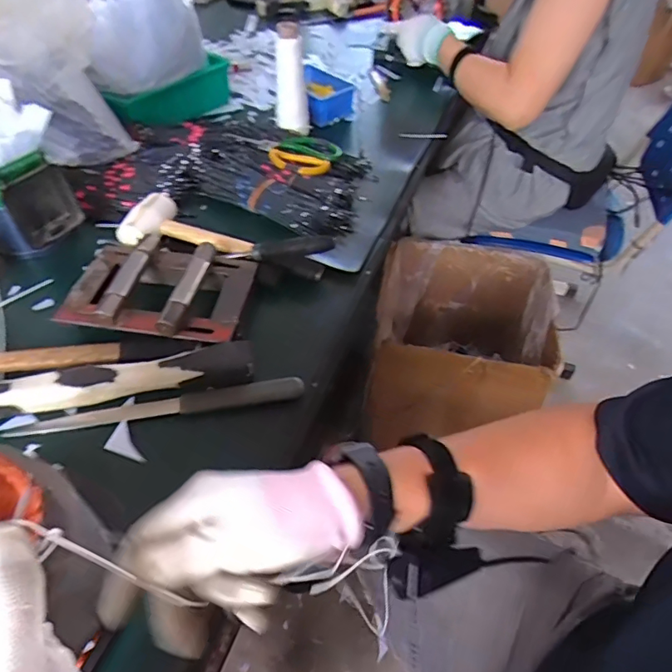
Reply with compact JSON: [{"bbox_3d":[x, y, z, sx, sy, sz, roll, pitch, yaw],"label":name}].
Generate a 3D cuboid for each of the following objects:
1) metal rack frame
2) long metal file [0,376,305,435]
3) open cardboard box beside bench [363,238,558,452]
[{"bbox_3d":[-0.198,-0.059,0.563,0.197,0.033,0.144,8,48,5],"label":"metal rack frame"},{"bbox_3d":[-0.174,0.069,0.484,0.283,0.018,0.025,-7,48,-9],"label":"long metal file"},{"bbox_3d":[0.279,0.036,1.178,0.375,0.335,0.434,13,49,10],"label":"open cardboard box beside bench"}]

